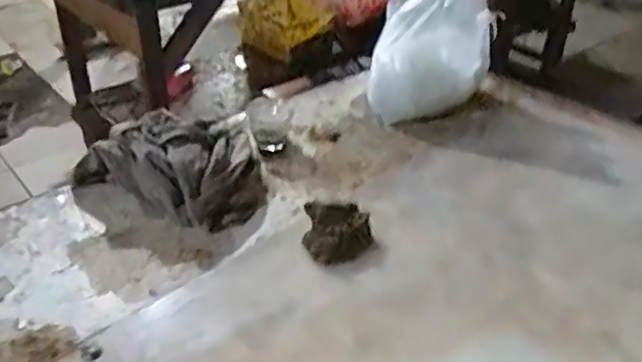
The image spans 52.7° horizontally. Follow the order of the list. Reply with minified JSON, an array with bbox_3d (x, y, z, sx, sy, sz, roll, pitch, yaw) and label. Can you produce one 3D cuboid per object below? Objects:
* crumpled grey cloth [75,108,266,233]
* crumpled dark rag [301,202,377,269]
[{"bbox_3d":[-0.213,-0.017,0.938,0.276,0.104,0.180,-11,36,-16],"label":"crumpled grey cloth"},{"bbox_3d":[0.025,0.067,0.873,0.095,0.050,0.080,2,35,3],"label":"crumpled dark rag"}]

